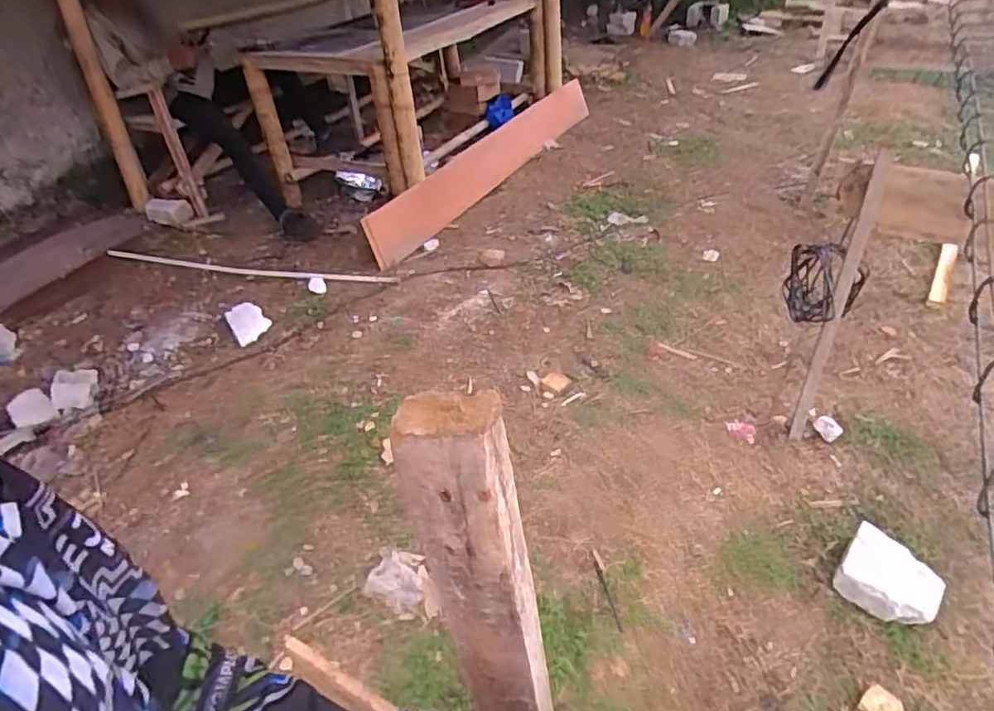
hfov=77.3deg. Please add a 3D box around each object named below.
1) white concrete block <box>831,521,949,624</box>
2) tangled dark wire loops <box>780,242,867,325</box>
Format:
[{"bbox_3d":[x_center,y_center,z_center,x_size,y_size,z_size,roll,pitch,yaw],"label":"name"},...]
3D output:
[{"bbox_3d":[0.933,0.527,1.482,0.210,0.118,0.195,28,48,35],"label":"white concrete block"},{"bbox_3d":[0.884,-0.191,1.717,0.102,0.214,0.201,-32,45,-31],"label":"tangled dark wire loops"}]

